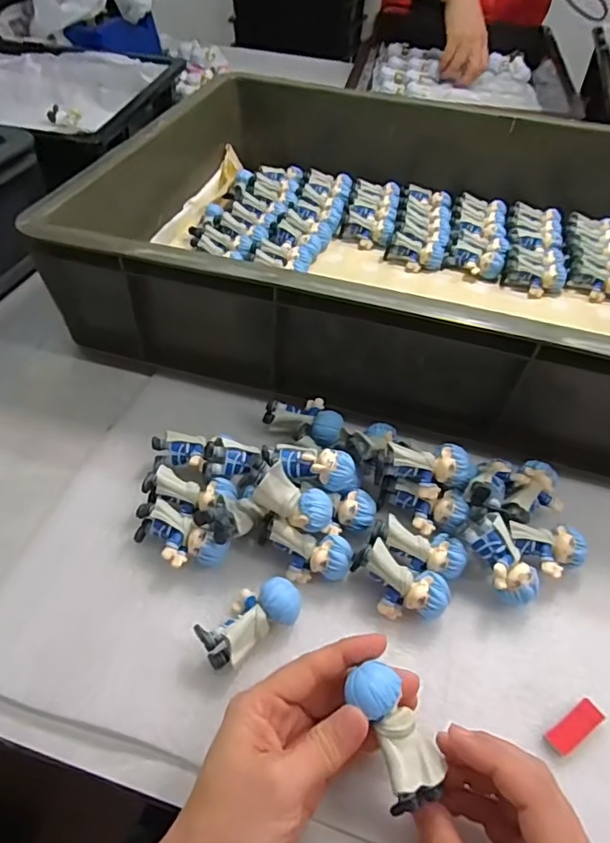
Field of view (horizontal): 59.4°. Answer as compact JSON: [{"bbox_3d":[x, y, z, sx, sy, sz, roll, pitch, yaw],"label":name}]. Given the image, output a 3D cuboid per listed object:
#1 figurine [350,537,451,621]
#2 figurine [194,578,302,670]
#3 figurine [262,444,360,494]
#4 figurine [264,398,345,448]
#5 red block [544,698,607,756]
[{"bbox_3d":[0.057,0.103,0.334,0.061,0.030,0.031,29,54,21],"label":"figurine"},{"bbox_3d":[-0.033,0.118,0.320,0.062,0.029,0.033,-29,56,-24],"label":"figurine"},{"bbox_3d":[0.004,0.031,0.363,0.066,0.028,0.022,9,49,6],"label":"figurine"},{"bbox_3d":[-0.001,0.001,0.421,0.059,0.022,0.042,4,49,1],"label":"figurine"},{"bbox_3d":[0.149,0.169,0.295,0.036,0.004,0.014,-27,55,-23],"label":"red block"}]

